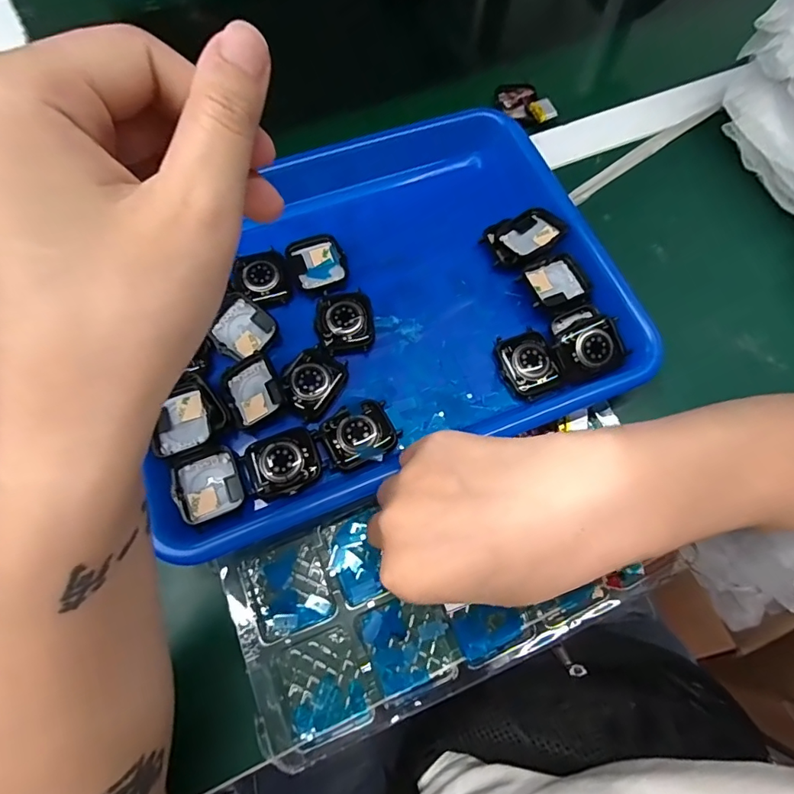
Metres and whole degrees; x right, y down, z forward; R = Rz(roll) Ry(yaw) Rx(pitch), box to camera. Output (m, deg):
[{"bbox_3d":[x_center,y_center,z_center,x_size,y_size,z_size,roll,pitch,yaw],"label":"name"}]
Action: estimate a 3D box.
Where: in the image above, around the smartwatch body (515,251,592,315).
[{"bbox_3d":[0.108,-0.078,0.331,0.044,0.010,0.039,-24,71,-10],"label":"smartwatch body"}]

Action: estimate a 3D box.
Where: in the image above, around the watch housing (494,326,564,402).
[{"bbox_3d":[0.086,-0.022,0.316,0.035,0.009,0.045,-19,70,-8],"label":"watch housing"}]

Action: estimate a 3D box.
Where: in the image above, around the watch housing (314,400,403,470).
[{"bbox_3d":[-0.023,0.023,0.297,0.045,0.012,0.036,-23,70,-10],"label":"watch housing"}]

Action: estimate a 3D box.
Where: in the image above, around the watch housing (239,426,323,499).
[{"bbox_3d":[-0.069,0.039,0.288,0.042,0.006,0.037,-18,70,-8],"label":"watch housing"}]

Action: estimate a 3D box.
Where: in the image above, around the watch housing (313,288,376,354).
[{"bbox_3d":[-0.035,-0.051,0.322,0.039,0.009,0.043,-11,69,-5],"label":"watch housing"}]

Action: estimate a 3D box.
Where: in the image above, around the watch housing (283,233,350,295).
[{"bbox_3d":[-0.055,-0.093,0.339,0.037,0.007,0.045,-24,70,-10],"label":"watch housing"}]

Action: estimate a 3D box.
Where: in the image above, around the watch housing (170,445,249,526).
[{"bbox_3d":[-0.110,0.051,0.283,0.037,0.011,0.038,-24,71,-10],"label":"watch housing"}]

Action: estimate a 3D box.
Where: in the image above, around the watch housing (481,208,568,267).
[{"bbox_3d":[0.092,-0.114,0.342,0.052,0.010,0.039,-24,71,-10],"label":"watch housing"}]

